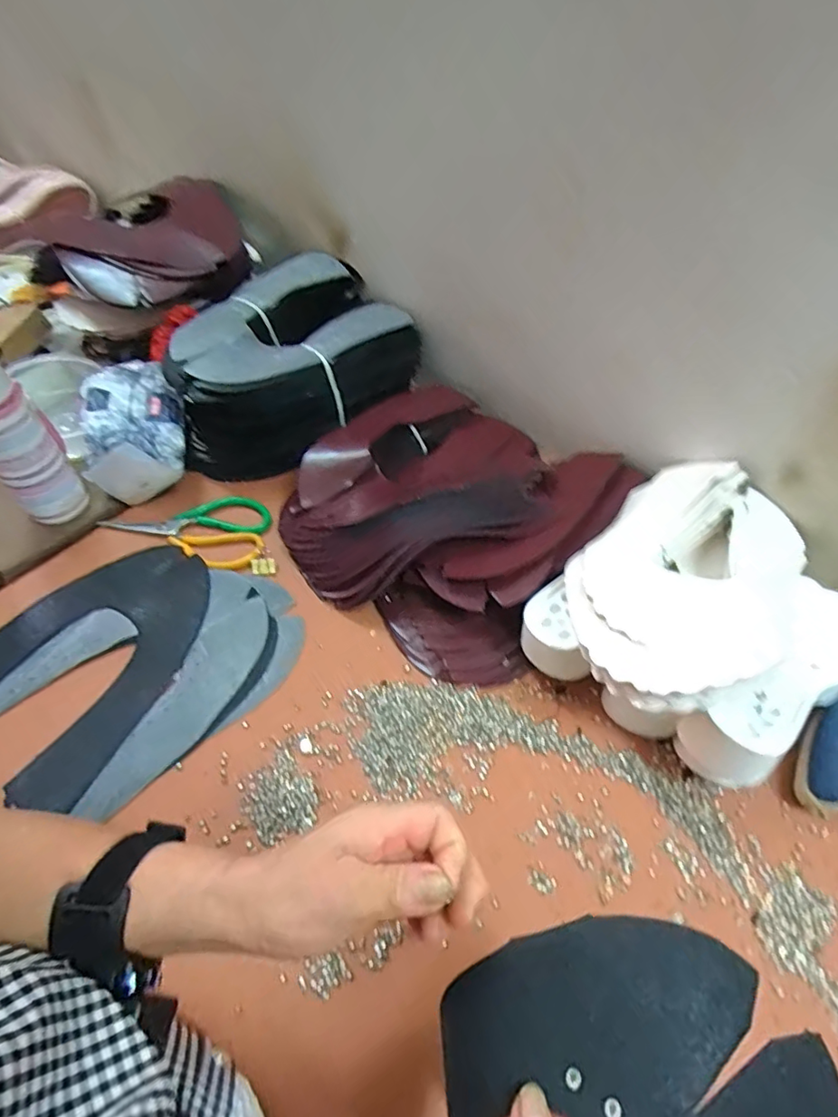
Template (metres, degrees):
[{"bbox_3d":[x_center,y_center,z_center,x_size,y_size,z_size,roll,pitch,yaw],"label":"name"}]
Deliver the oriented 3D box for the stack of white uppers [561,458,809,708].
[{"bbox_3d":[0.240,0.018,0.505,0.178,0.089,0.275,35,61,23],"label":"stack of white uppers"}]

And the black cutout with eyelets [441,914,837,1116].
[{"bbox_3d":[0.095,0.225,0.250,0.161,0.025,0.116,14,70,15],"label":"black cutout with eyelets"}]

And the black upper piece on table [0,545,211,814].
[{"bbox_3d":[-0.330,0.091,0.571,0.201,0.011,0.263,29,62,17],"label":"black upper piece on table"}]

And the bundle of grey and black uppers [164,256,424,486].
[{"bbox_3d":[-0.168,-0.238,0.733,0.215,0.139,0.312,36,61,23],"label":"bundle of grey and black uppers"}]

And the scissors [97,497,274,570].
[{"bbox_3d":[-0.270,-0.034,0.659,0.189,0.012,0.100,3,54,2],"label":"scissors"}]

